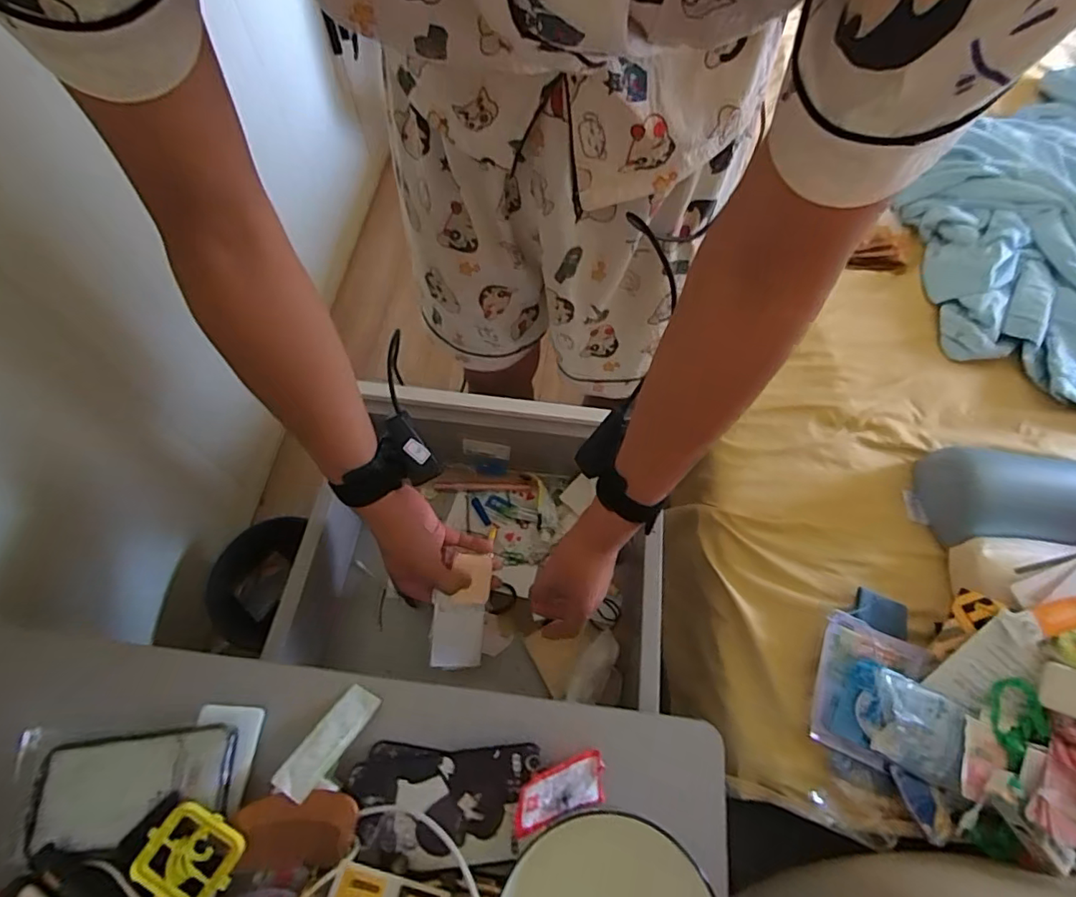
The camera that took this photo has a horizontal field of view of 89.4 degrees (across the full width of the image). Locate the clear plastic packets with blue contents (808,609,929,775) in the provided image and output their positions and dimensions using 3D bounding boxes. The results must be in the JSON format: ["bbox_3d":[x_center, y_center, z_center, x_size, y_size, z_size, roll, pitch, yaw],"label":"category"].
[{"bbox_3d":[0.371,0.267,0.603,0.104,0.034,0.147,22,64,11],"label":"clear plastic packets with blue contents"}]

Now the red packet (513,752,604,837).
[{"bbox_3d":[0.018,0.267,0.423,0.079,0.010,0.035,-4,69,-29],"label":"red packet"}]

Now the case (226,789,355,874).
[{"bbox_3d":[-0.183,0.287,0.408,0.091,0.019,0.047,-4,63,-3],"label":"case"}]

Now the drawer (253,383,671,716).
[{"bbox_3d":[-0.064,0.119,0.621,0.359,0.115,0.277,6,62,2],"label":"drawer"}]

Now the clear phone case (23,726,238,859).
[{"bbox_3d":[-0.319,0.262,0.420,0.165,0.012,0.071,-9,62,4],"label":"clear phone case"}]

